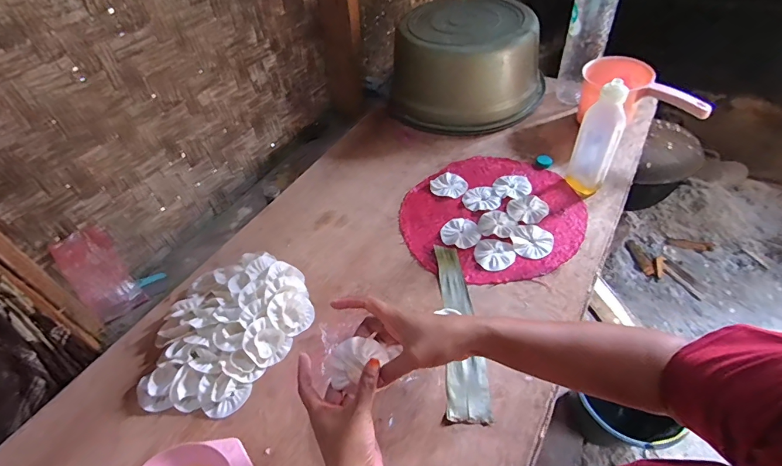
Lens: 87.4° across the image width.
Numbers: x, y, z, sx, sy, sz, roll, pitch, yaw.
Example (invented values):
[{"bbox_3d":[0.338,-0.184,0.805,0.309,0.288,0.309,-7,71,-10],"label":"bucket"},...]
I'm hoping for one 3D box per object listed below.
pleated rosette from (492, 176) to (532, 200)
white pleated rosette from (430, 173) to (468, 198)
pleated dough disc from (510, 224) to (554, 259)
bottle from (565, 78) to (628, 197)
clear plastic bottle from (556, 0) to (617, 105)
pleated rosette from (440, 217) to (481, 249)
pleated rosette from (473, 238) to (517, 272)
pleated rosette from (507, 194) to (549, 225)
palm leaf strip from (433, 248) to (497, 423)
[{"bbox_3d":[0.254,-0.100,0.854,0.074,0.007,0.070,11,50,16],"label":"pleated rosette"},{"bbox_3d":[0.123,-0.102,0.876,0.075,0.016,0.059,23,54,25],"label":"white pleated rosette"},{"bbox_3d":[0.262,0.013,0.755,0.074,0.004,0.077,-7,47,1],"label":"pleated dough disc"},{"bbox_3d":[0.383,-0.170,0.760,0.068,0.216,0.057,17,52,21],"label":"bottle"},{"bbox_3d":[0.446,-0.448,0.935,0.086,0.320,0.093,13,50,18],"label":"clear plastic bottle"},{"bbox_3d":[0.135,-0.001,0.788,0.074,0.004,0.073,-4,47,4],"label":"pleated rosette"},{"bbox_3d":[0.188,0.037,0.746,0.069,0.004,0.072,-4,47,4],"label":"pleated rosette"},{"bbox_3d":[0.272,-0.047,0.806,0.078,0.007,0.066,-12,47,-4],"label":"pleated rosette"},{"bbox_3d":[0.111,0.143,0.658,0.060,0.009,0.308,0,48,1],"label":"palm leaf strip"}]

